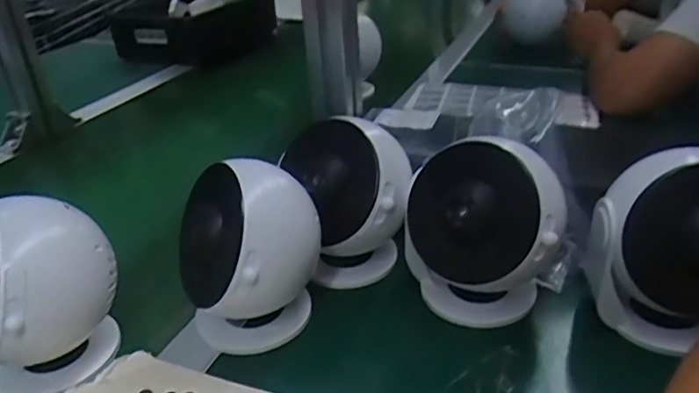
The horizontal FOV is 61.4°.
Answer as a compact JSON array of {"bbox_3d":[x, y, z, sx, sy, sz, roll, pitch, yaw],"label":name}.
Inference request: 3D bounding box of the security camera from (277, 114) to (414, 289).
[{"bbox_3d":[0.002,0.006,0.463,0.087,0.118,0.087,-3,30,2],"label":"security camera"}]

